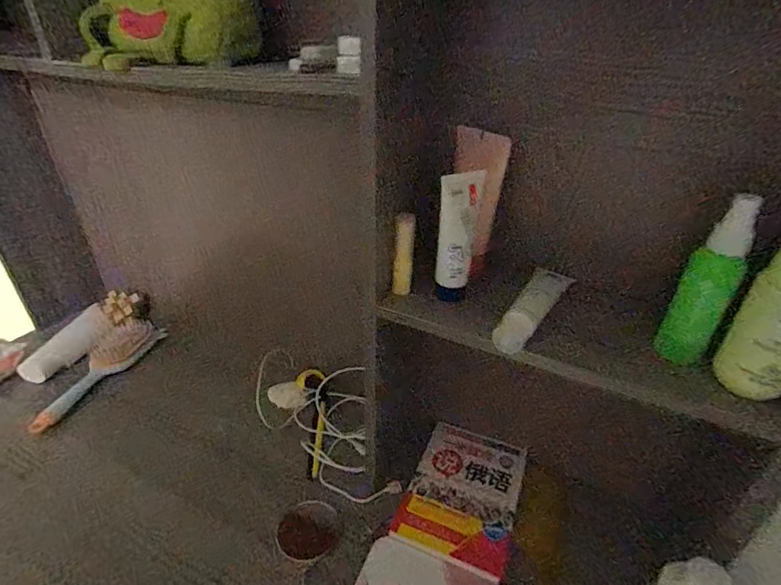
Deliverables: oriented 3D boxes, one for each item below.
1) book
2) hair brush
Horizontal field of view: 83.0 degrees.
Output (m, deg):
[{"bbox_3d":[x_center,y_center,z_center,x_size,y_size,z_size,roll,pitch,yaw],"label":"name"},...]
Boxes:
[{"bbox_3d":[0.087,0.228,0.513,0.119,0.006,0.163,12,36,22],"label":"book"},{"bbox_3d":[-0.462,0.117,0.682,0.077,0.032,0.221,11,36,21],"label":"hair brush"}]

